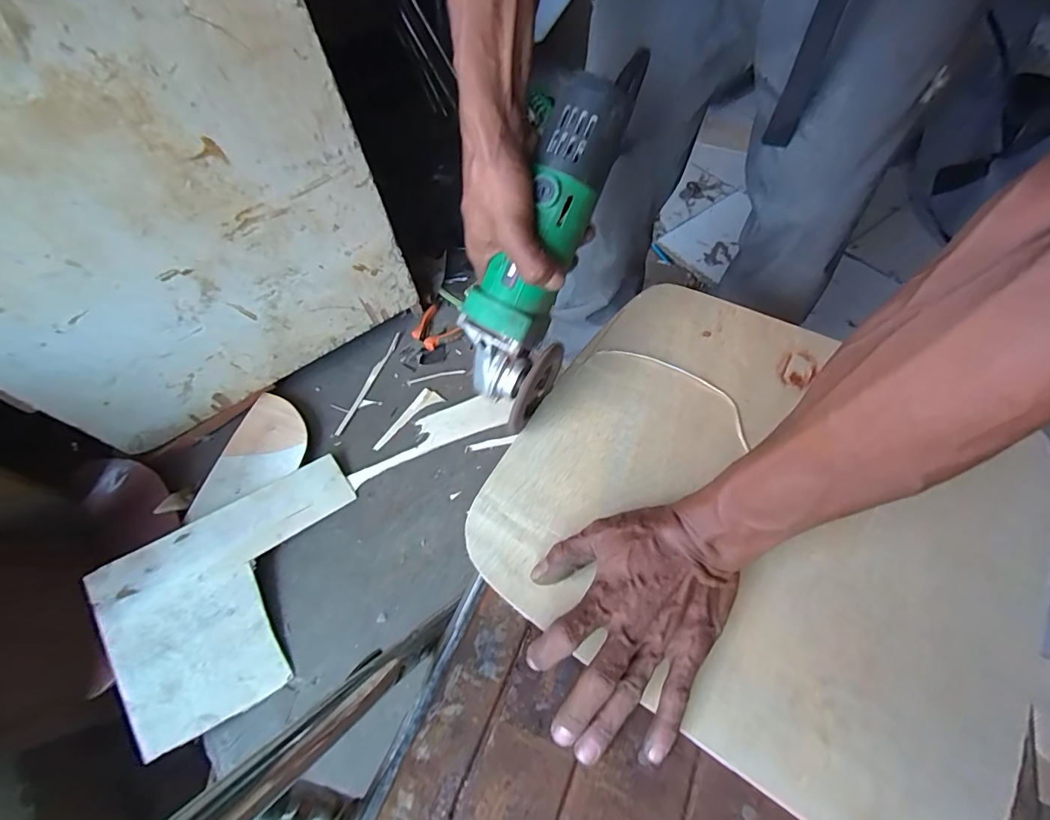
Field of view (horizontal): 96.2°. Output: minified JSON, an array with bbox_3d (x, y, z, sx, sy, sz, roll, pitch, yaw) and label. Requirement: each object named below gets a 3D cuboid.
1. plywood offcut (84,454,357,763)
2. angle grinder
[{"bbox_3d":[-0.443,0.286,0.763,0.386,0.014,0.307,-27,71,-27],"label":"plywood offcut"},{"bbox_3d":[0.015,-0.126,0.389,0.081,0.074,0.277,23,108,17],"label":"angle grinder"}]

